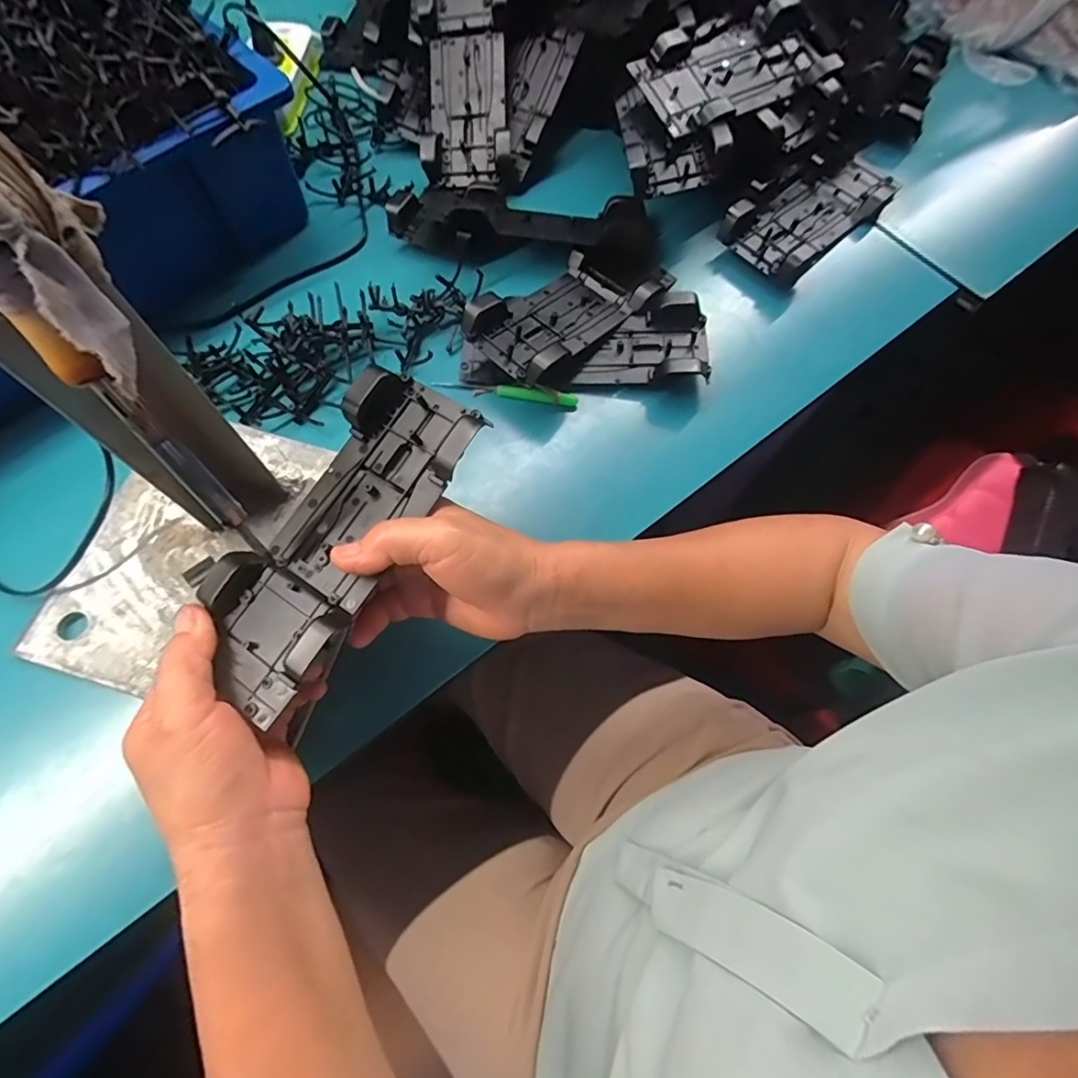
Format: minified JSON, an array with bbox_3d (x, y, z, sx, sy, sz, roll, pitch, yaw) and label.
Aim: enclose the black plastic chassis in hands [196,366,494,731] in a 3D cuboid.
[{"bbox_3d":[-0.109,-0.006,0.288,0.080,0.025,0.189,29,77,9],"label":"black plastic chassis in hands"}]

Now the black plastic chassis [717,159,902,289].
[{"bbox_3d":[0.259,-0.311,0.508,0.203,0.033,0.077,-40,75,-16],"label":"black plastic chassis"}]

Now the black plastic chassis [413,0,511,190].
[{"bbox_3d":[-0.068,-0.421,0.480,0.076,0.032,0.200,-2,97,-3],"label":"black plastic chassis"}]

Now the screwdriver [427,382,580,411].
[{"bbox_3d":[-0.026,-0.115,0.429,0.112,0.014,0.010,8,68,1],"label":"screwdriver"}]

